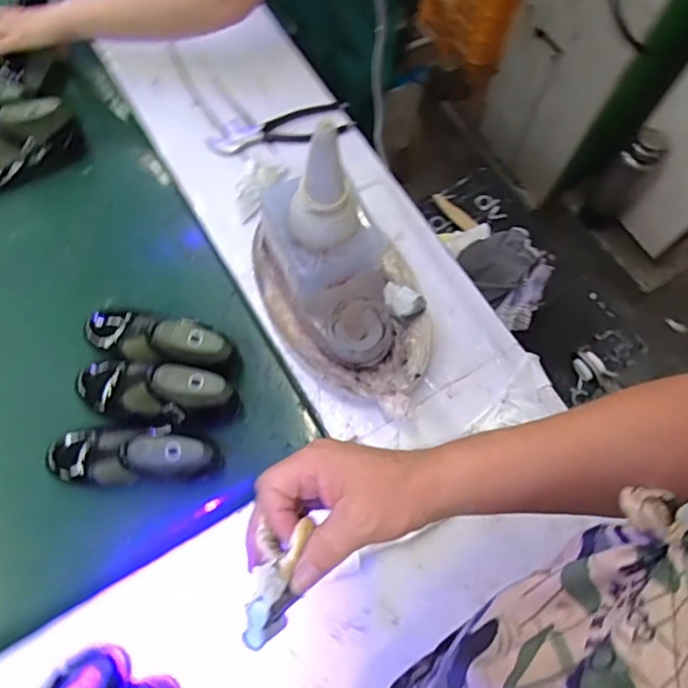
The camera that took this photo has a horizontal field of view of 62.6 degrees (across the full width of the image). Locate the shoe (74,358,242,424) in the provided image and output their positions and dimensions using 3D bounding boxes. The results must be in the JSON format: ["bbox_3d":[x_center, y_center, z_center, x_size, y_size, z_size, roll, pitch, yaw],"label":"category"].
[{"bbox_3d":[-0.219,0.054,0.659,0.205,0.079,0.066,9,69,1],"label":"shoe"}]

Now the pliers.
[{"bbox_3d":[-0.087,-0.299,0.776,0.193,0.021,0.059,-9,70,-5],"label":"pliers"}]

